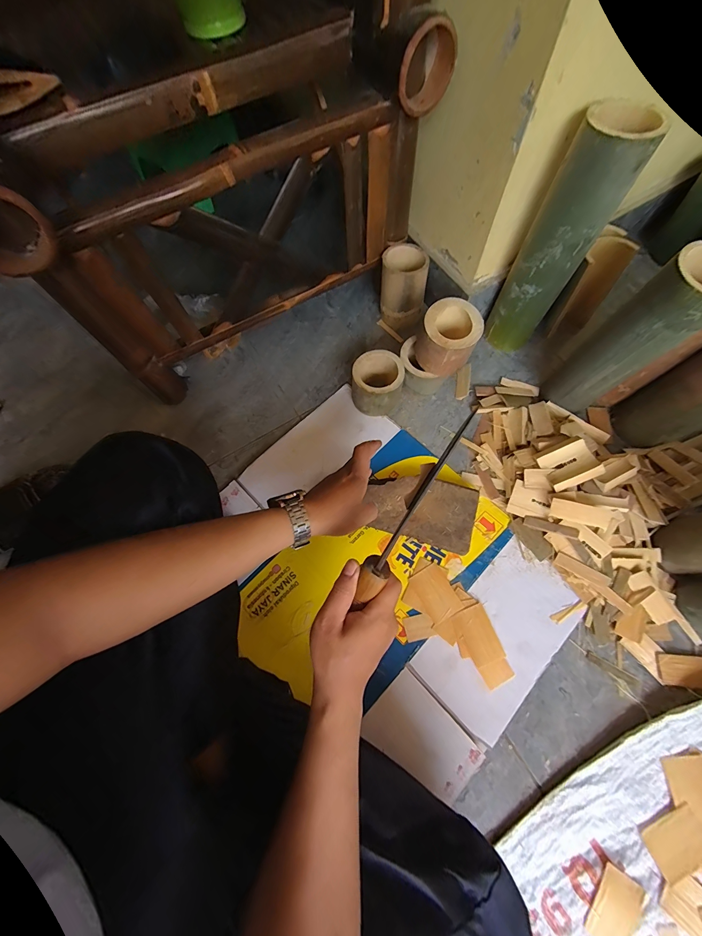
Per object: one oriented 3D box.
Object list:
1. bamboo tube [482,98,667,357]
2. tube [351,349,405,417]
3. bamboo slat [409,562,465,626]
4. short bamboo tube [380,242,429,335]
[{"bbox_3d":[0.316,-0.337,0.520,0.094,0.319,0.089,24,72,11],"label":"bamboo tube"},{"bbox_3d":[0.048,-0.149,0.592,0.086,0.083,0.090,-1,69,2],"label":"tube"},{"bbox_3d":[0.129,0.189,0.494,0.050,0.004,0.074,-28,67,-7],"label":"bamboo slat"},{"bbox_3d":[0.103,-0.352,0.649,0.083,0.127,0.092,8,69,5],"label":"short bamboo tube"}]

